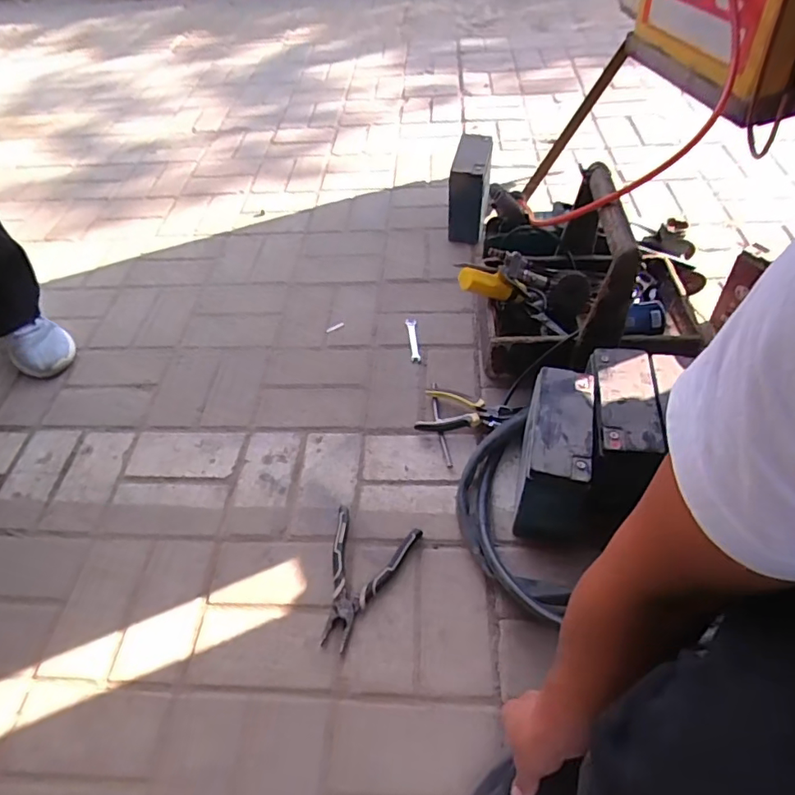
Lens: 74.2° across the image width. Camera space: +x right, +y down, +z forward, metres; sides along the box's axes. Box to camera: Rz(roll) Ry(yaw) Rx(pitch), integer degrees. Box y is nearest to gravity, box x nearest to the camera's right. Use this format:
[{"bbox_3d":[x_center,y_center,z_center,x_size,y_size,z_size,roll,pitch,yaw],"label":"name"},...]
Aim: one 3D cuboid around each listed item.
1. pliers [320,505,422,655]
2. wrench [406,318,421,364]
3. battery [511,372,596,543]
[{"bbox_3d":[-0.057,0.250,0.727,0.120,0.024,0.180,16,54,16],"label":"pliers"},{"bbox_3d":[0.031,-0.110,1.015,0.019,0.010,0.116,-6,51,-1],"label":"wrench"},{"bbox_3d":[0.222,0.086,0.735,0.089,0.173,0.181,7,52,10],"label":"battery"}]

